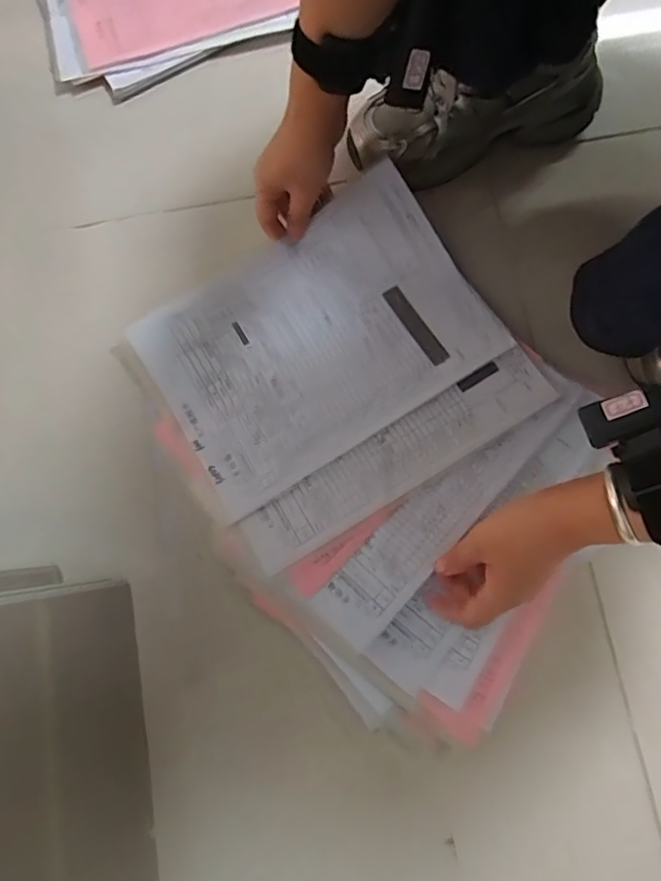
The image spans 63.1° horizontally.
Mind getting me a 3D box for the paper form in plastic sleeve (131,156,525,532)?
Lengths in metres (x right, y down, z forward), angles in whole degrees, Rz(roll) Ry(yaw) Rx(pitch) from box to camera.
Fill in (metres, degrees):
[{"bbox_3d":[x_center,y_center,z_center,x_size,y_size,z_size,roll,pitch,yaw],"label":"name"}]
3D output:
[{"bbox_3d":[-0.016,-0.092,0.494,0.294,0.042,0.205,-31,80,-5],"label":"paper form in plastic sleeve"}]

